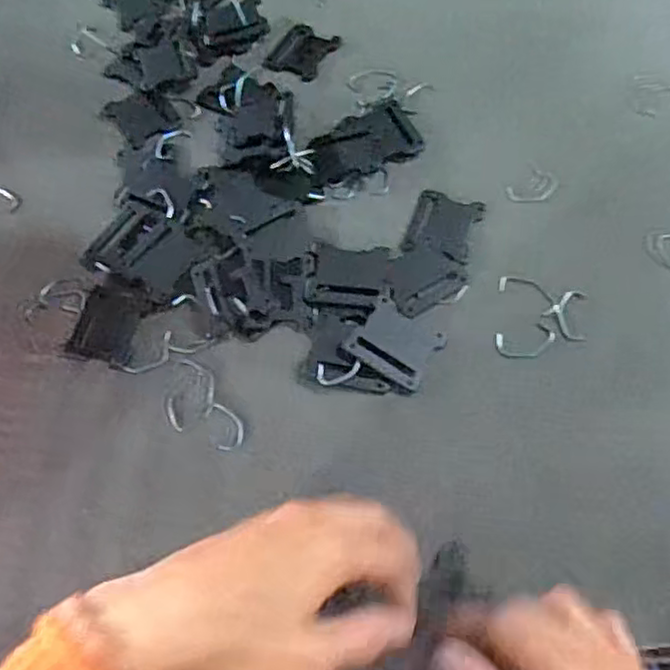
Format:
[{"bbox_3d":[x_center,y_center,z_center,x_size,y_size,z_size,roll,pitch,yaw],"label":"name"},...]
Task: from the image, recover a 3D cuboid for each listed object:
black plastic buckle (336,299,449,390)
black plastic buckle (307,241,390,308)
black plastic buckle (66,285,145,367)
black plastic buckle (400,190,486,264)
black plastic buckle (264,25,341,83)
[{"bbox_3d":[0.035,0.003,0.397,0.050,0.004,0.048,27,66,17],"label":"black plastic buckle"},{"bbox_3d":[0.007,-0.038,0.419,0.050,0.004,0.043,4,62,6],"label":"black plastic buckle"},{"bbox_3d":[-0.140,-0.006,0.419,0.041,0.005,0.048,11,62,10],"label":"black plastic buckle"},{"bbox_3d":[0.071,-0.072,0.442,0.043,0.004,0.052,16,63,13],"label":"black plastic buckle"},{"bbox_3d":[-0.025,-0.220,0.526,0.044,0.004,0.057,23,65,16],"label":"black plastic buckle"}]

